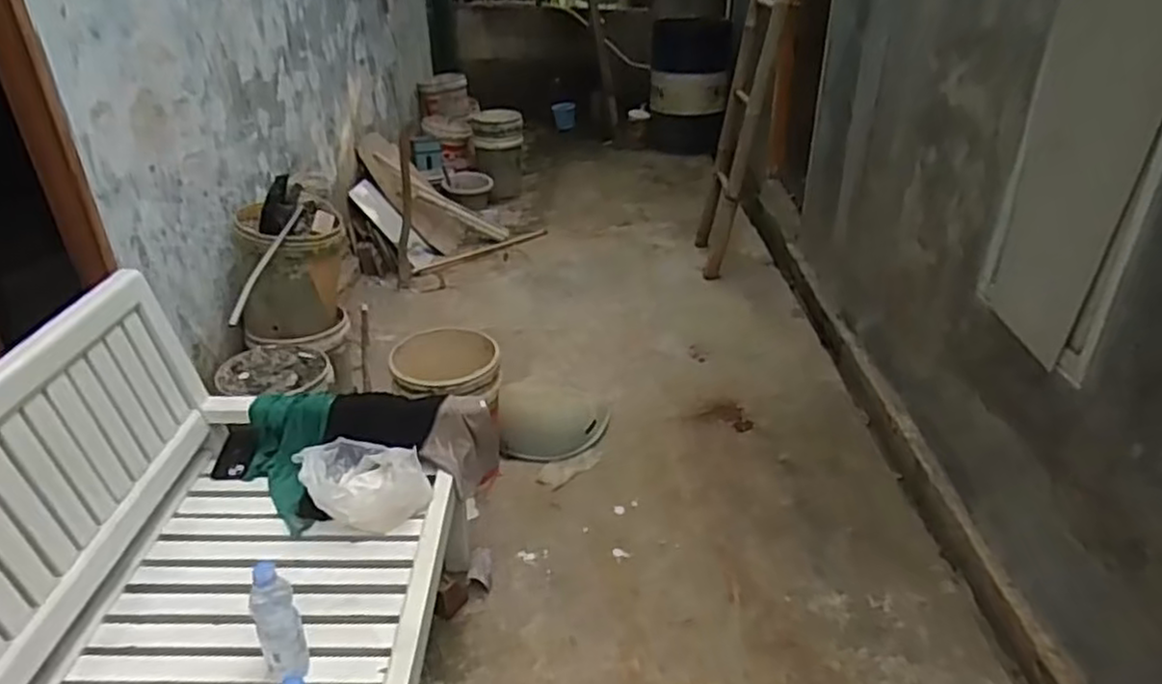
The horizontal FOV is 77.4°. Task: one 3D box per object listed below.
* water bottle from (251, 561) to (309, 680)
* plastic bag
[{"bbox_3d":[-0.487,0.456,1.171,0.063,0.214,0.071,-15,33,-24],"label":"water bottle"},{"bbox_3d":[-0.459,0.290,1.537,0.260,0.120,0.202,10,31,16],"label":"plastic bag"}]

